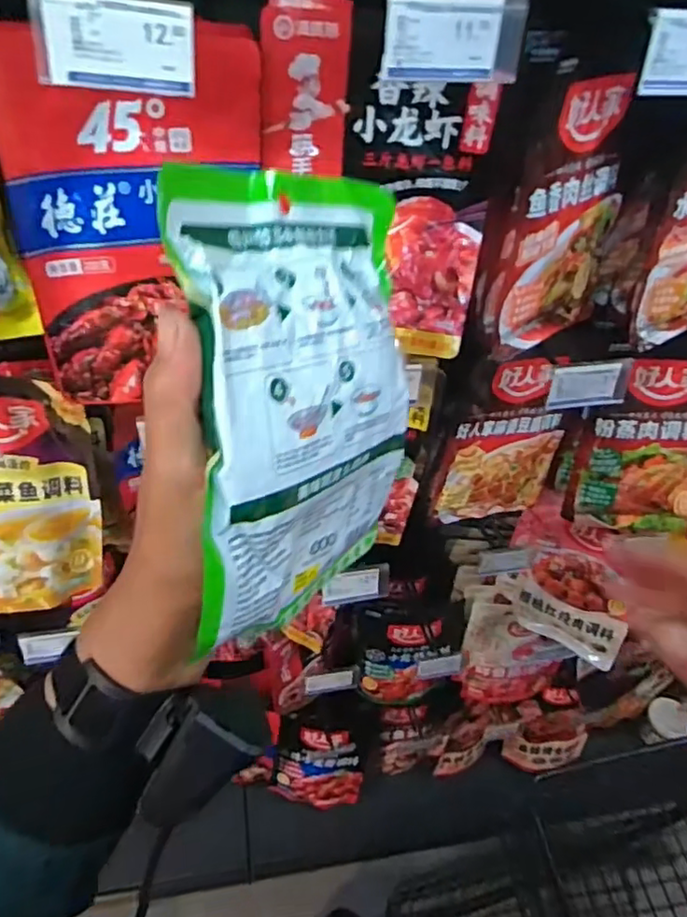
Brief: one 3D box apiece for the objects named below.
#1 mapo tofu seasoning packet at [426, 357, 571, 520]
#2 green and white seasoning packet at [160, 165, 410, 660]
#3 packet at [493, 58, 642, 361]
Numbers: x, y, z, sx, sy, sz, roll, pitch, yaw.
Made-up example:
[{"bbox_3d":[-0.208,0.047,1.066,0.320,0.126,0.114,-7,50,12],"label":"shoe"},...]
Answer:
[{"bbox_3d":[0.186,-0.020,0.696,0.159,0.229,0.035,-14,48,-21],"label":"mapo tofu seasoning packet"},{"bbox_3d":[-0.013,-0.020,0.289,0.031,0.204,0.140,10,20,37],"label":"green and white seasoning packet"},{"bbox_3d":[0.203,-0.211,0.539,0.155,0.224,0.014,-27,46,-31],"label":"packet"}]

